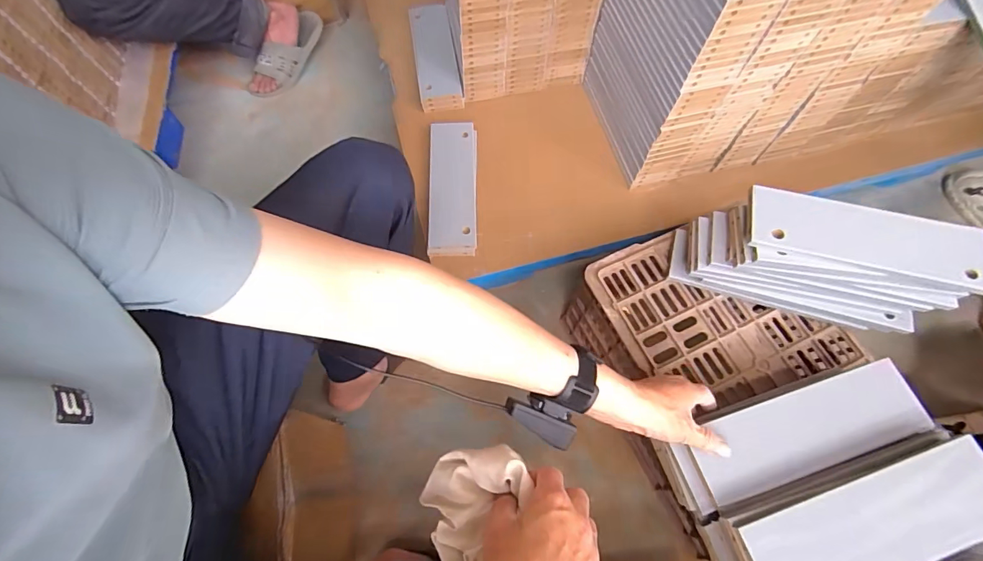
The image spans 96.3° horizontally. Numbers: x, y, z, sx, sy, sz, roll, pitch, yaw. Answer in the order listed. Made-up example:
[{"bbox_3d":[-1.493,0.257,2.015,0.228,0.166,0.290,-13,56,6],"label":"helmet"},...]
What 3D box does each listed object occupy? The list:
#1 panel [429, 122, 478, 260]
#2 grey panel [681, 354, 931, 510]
[{"bbox_3d":[-0.071,-0.174,0.808,0.086,0.021,0.282,-1,65,-1],"label":"panel"},{"bbox_3d":[0.351,0.165,0.488,0.256,0.013,0.085,-19,67,-5],"label":"grey panel"}]

